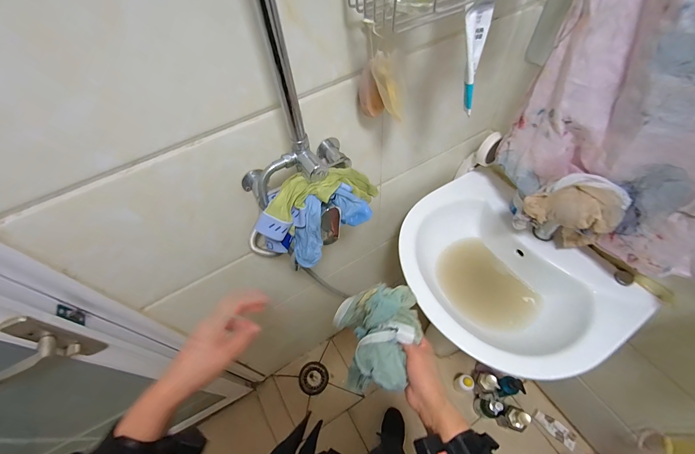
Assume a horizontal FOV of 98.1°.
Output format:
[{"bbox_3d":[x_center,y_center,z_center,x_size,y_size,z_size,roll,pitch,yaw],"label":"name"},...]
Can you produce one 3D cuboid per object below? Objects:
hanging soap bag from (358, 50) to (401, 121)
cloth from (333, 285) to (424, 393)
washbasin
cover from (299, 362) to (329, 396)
[{"bbox_3d":[0.053,-0.222,0.493,0.068,0.103,0.050,4,56,8],"label":"hanging soap bag"},{"bbox_3d":[0.055,0.174,0.480,0.133,0.069,0.141,-8,56,-1],"label":"cloth"},{"bbox_3d":[0.395,0.124,0.808,0.384,0.153,0.541,-33,59,-17],"label":"washbasin"},{"bbox_3d":[-0.157,0.702,1.399,0.134,0.016,0.132,19,60,17],"label":"cover"}]

